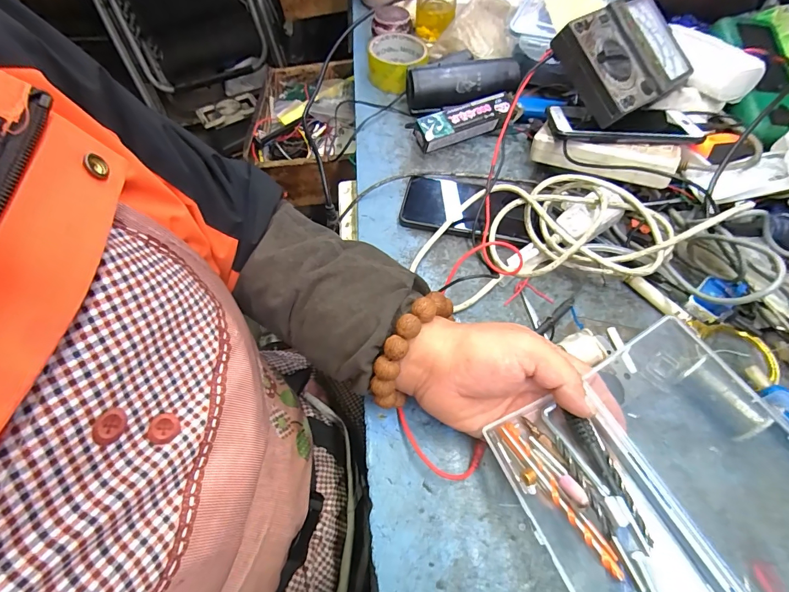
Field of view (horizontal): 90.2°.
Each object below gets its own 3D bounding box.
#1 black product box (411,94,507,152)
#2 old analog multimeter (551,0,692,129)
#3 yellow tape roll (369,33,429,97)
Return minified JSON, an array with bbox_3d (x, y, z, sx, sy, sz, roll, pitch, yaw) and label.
[{"bbox_3d":[0.094,-0.228,0.520,0.134,0.035,0.041,-22,61,-14],"label":"black product box"},{"bbox_3d":[0.259,-0.266,0.439,0.170,0.044,0.113,-34,93,-23],"label":"old analog multimeter"},{"bbox_3d":[0.006,-0.347,0.587,0.095,0.047,0.095,0,58,0],"label":"yellow tape roll"}]

